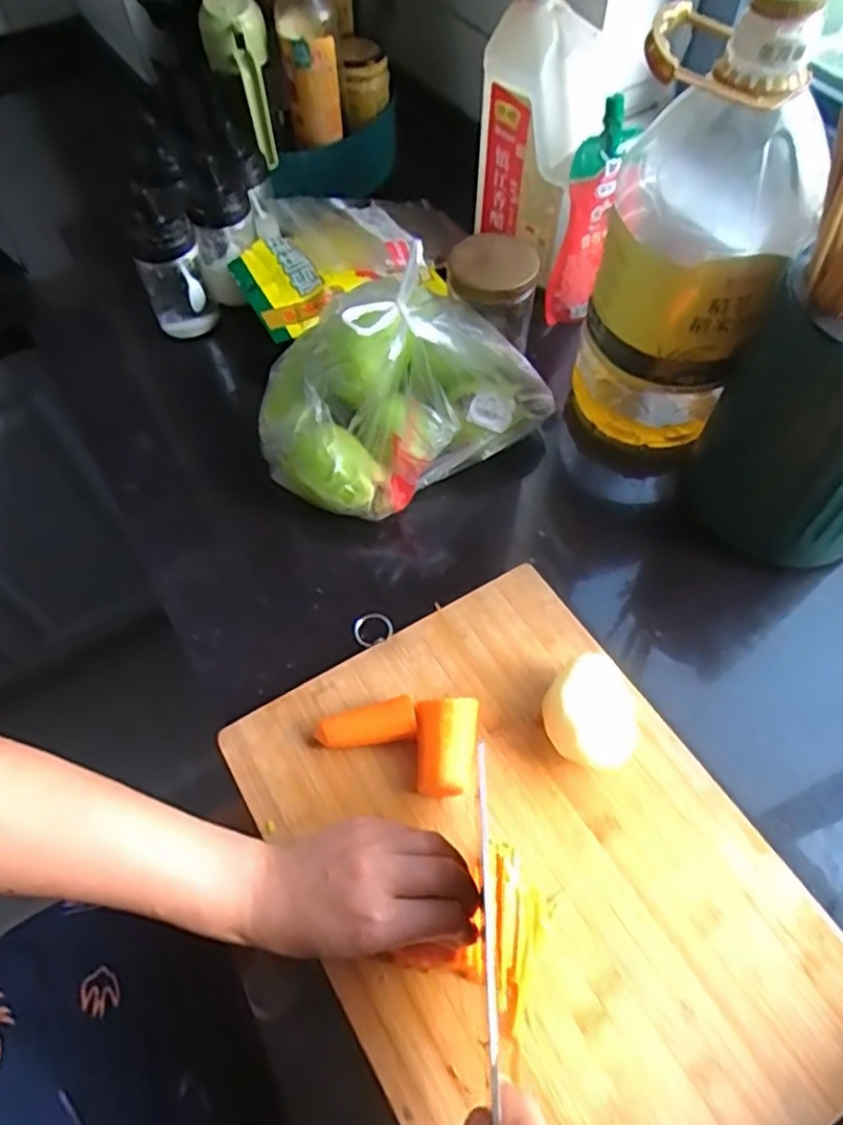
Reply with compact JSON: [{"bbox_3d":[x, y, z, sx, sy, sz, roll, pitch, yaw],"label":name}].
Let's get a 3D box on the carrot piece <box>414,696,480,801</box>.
[{"bbox_3d":[0.017,0.123,0.457,0.039,0.036,0.058,-1,58,1],"label":"carrot piece"}]

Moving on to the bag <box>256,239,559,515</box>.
[{"bbox_3d":[-0.014,-0.157,0.566,0.249,0.135,0.169,-14,59,-8],"label":"bag"}]

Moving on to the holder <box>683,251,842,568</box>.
[{"bbox_3d":[0.300,-0.109,0.510,0.135,0.191,0.144,-26,61,-14],"label":"holder"}]

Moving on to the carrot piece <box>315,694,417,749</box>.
[{"bbox_3d":[-0.038,0.112,0.478,0.067,0.024,0.025,-8,58,-4],"label":"carrot piece"}]

